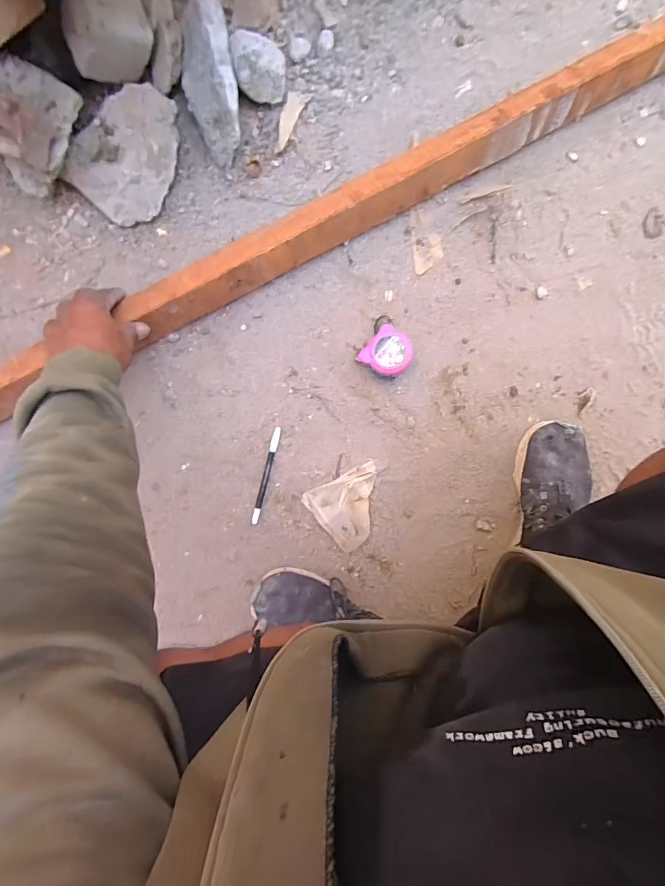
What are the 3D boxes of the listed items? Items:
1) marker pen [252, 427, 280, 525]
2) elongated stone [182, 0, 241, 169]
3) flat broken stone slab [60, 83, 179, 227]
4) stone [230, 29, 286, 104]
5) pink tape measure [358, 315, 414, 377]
[{"bbox_3d":[-0.097,0.048,0.604,0.012,0.006,0.144,14,93,-5],"label":"marker pen"},{"bbox_3d":[-0.155,-0.449,0.516,0.068,0.052,0.167,-8,114,-4],"label":"elongated stone"},{"bbox_3d":[-0.263,-0.376,0.545,0.121,0.046,0.161,43,90,-6],"label":"flat broken stone slab"},{"bbox_3d":[-0.094,-0.491,0.532,0.066,0.054,0.083,-1,94,-4],"label":"stone"},{"bbox_3d":[0.082,-0.135,0.593,0.068,0.039,0.076,29,91,-6],"label":"pink tape measure"}]

